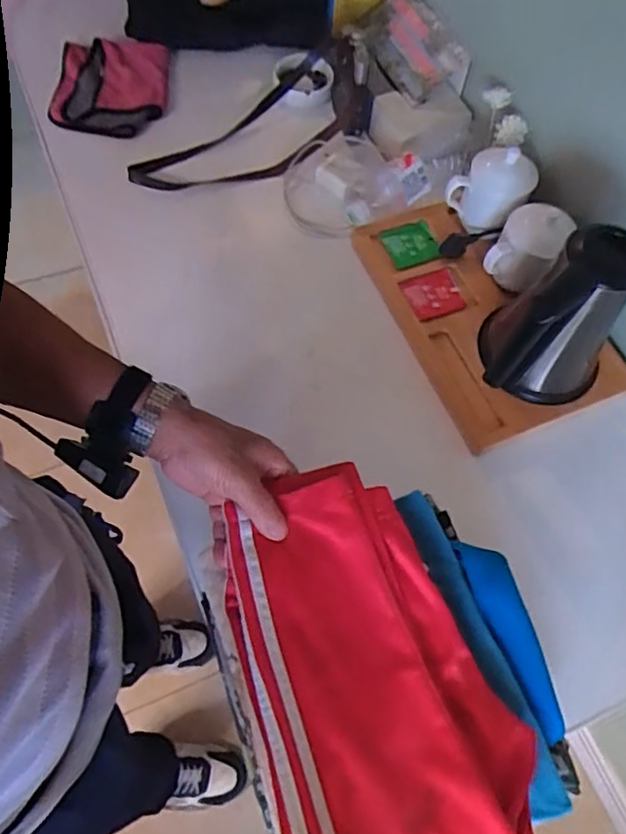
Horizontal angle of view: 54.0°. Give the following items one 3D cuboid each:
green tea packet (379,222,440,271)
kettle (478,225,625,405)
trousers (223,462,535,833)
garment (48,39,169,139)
[{"bbox_3d":[0.136,-0.240,0.857,0.072,0.011,0.059,-22,88,-11],"label":"green tea packet"},{"bbox_3d":[0.292,-0.121,0.710,0.147,0.208,0.123,37,67,14],"label":"kettle"},{"bbox_3d":[0.048,0.204,0.485,0.186,0.027,0.335,-13,65,-9],"label":"trousers"},{"bbox_3d":[-0.320,-0.519,0.970,0.180,0.033,0.200,-2,63,-4],"label":"garment"}]

